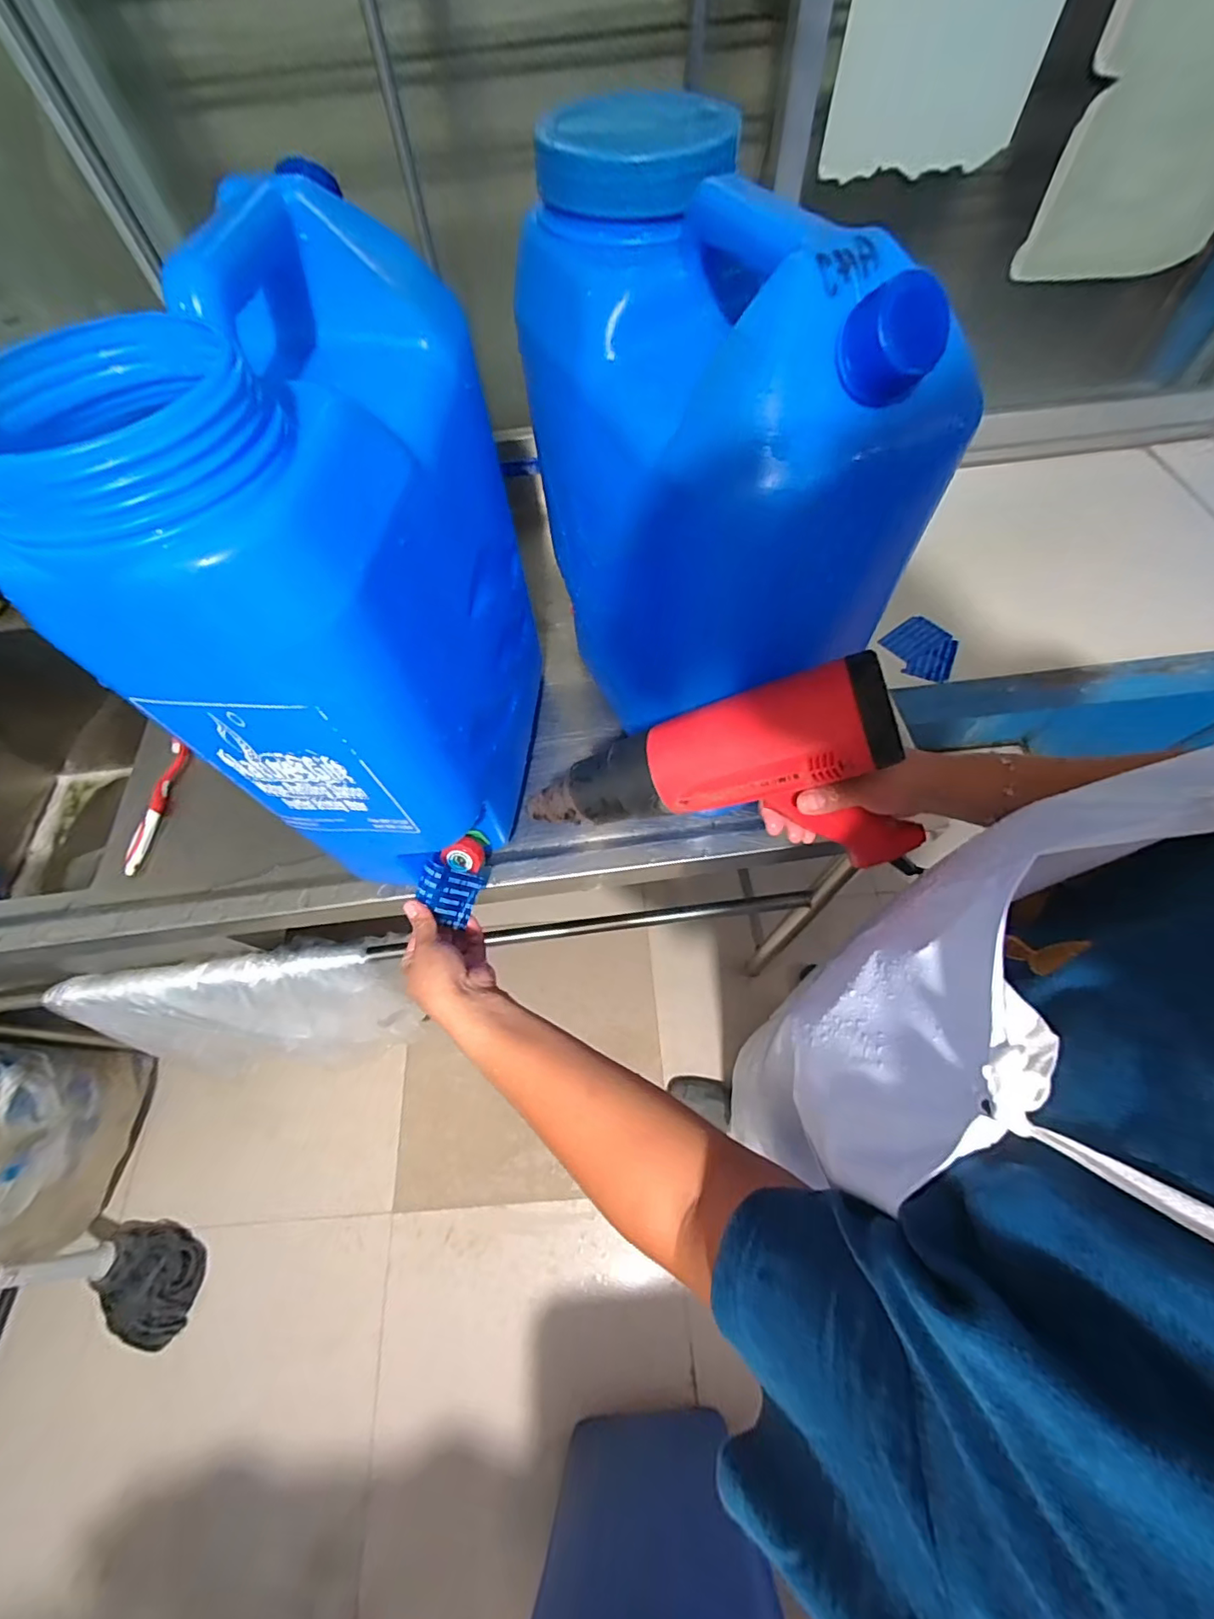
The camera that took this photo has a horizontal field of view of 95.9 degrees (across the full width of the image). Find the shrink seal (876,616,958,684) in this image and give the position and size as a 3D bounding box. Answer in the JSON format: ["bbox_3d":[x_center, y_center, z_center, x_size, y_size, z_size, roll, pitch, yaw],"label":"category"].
[{"bbox_3d":[0.405,-0.211,0.710,0.088,0.005,0.100,24,66,15],"label":"shrink seal"}]

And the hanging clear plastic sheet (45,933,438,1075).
[{"bbox_3d":[-0.570,0.361,0.955,0.531,0.359,0.074,-8,48,3],"label":"hanging clear plastic sheet"}]

